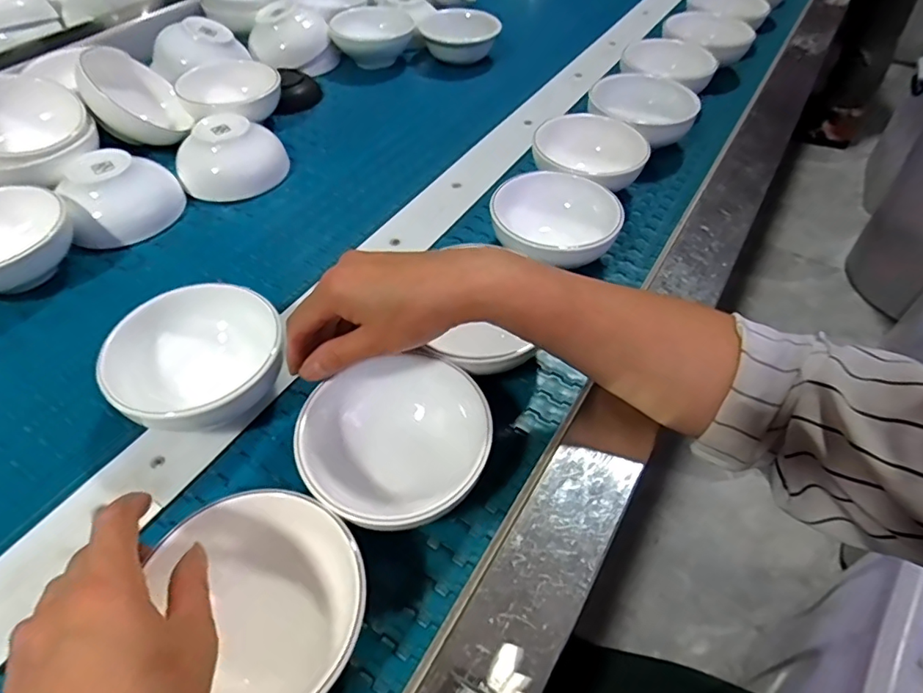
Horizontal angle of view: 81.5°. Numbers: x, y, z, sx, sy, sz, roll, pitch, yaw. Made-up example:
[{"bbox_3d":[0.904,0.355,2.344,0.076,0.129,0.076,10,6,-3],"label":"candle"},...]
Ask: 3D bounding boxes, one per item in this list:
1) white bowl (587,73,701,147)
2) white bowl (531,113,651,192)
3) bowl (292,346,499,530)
[{"bbox_3d":[0.203,-0.260,0.616,0.113,0.056,0.113,1,51,-1],"label":"white bowl"},{"bbox_3d":[0.130,-0.190,0.556,0.109,0.056,0.109,1,51,-1],"label":"white bowl"},{"bbox_3d":[-0.040,0.066,0.343,0.111,0.052,0.105,1,51,-1],"label":"bowl"}]

